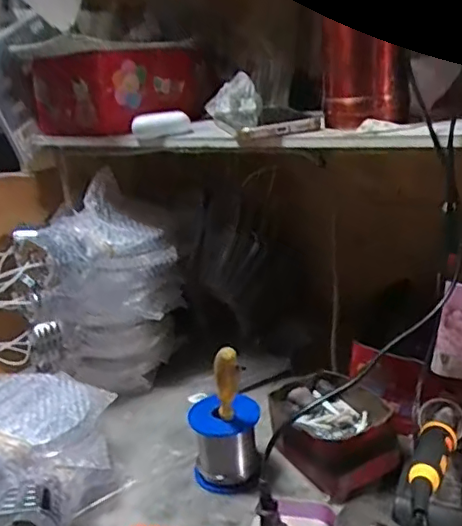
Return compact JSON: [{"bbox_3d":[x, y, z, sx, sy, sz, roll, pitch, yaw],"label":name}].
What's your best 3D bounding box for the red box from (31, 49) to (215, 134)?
[{"bbox_3d":[-0.140,-0.223,0.733,0.142,0.081,0.197,8,23,38],"label":"red box"}]

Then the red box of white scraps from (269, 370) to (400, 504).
[{"bbox_3d":[0.096,0.158,0.534,0.099,0.053,0.125,-12,19,-19],"label":"red box of white scraps"}]

